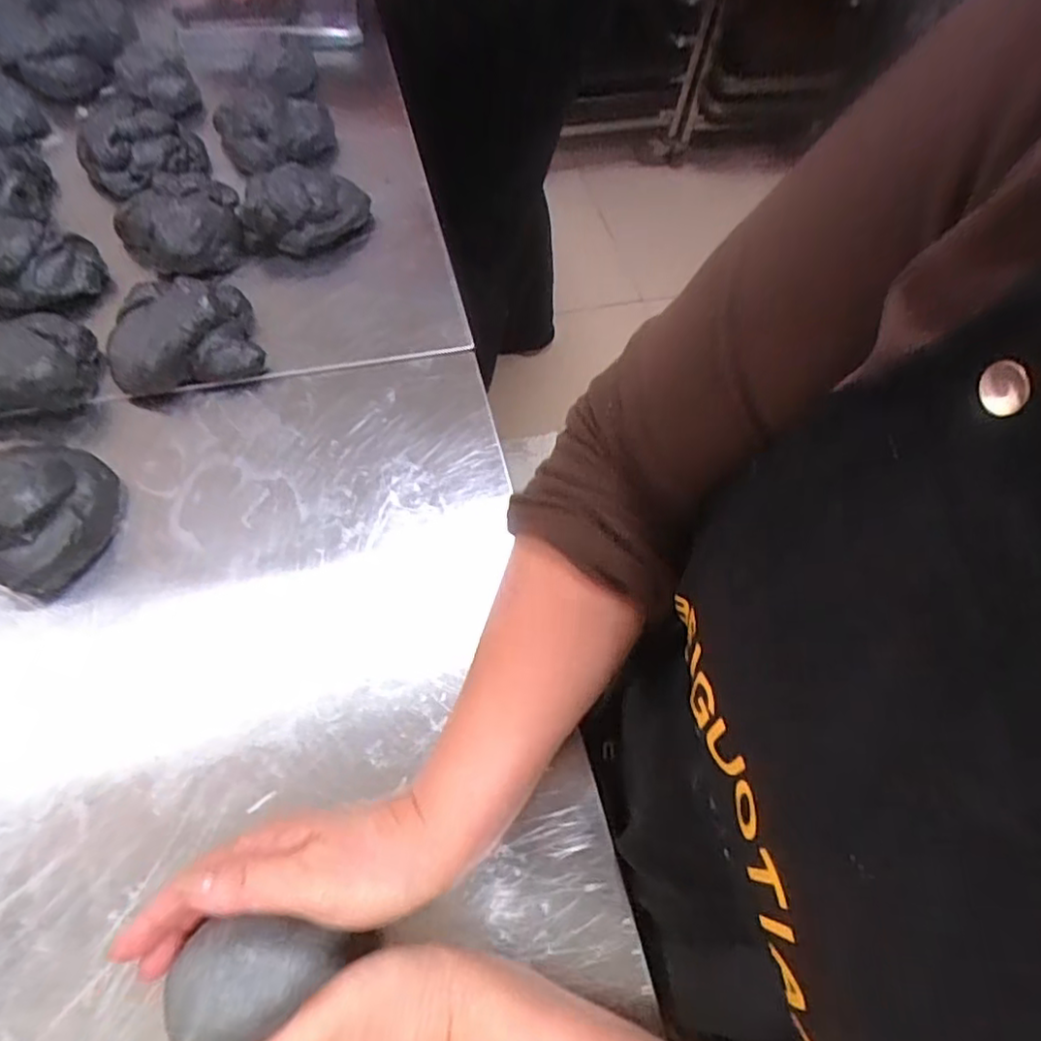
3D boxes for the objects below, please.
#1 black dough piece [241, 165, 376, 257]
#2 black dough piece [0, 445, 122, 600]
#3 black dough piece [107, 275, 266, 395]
[{"bbox_3d":[-0.181,-0.263,0.561,0.106,0.050,0.065,-10,62,-10],"label":"black dough piece"},{"bbox_3d":[-0.305,-0.011,0.414,0.103,0.040,0.090,26,62,10],"label":"black dough piece"},{"bbox_3d":[-0.247,-0.139,0.491,0.096,0.042,0.089,2,60,-3],"label":"black dough piece"}]

